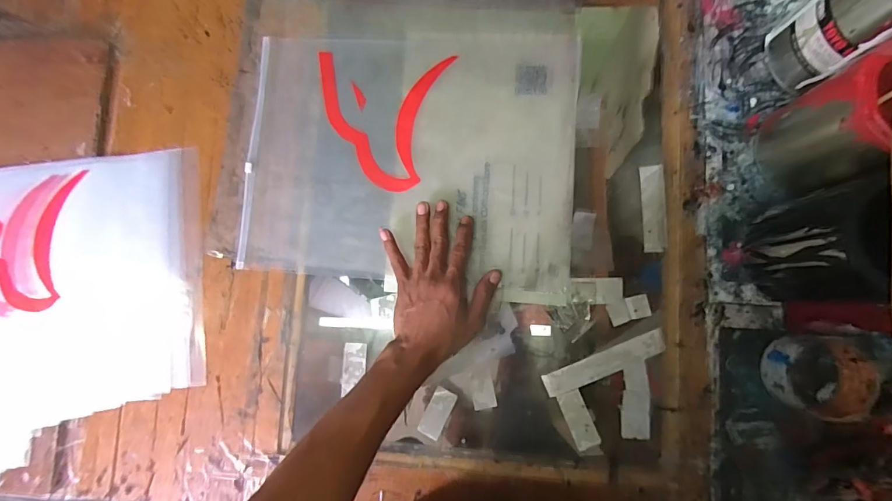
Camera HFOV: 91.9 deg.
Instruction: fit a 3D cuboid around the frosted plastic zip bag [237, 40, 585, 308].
[{"bbox_3d":[-0.047,-0.110,0.520,0.390,0.011,0.300,4,85,5],"label":"frosted plastic zip bag"}]

